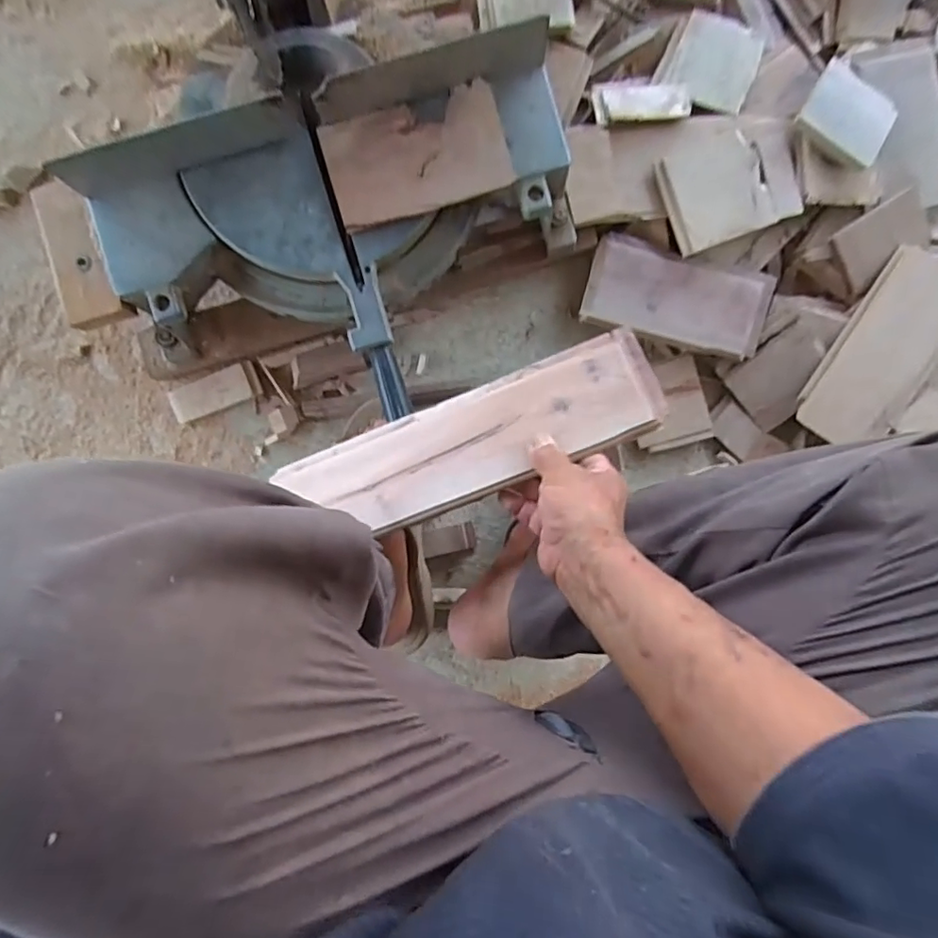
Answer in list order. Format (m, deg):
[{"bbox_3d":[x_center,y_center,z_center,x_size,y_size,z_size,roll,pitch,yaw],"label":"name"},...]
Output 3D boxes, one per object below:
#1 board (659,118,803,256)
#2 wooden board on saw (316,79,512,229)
[{"bbox_3d":[0.274,-0.297,0.586,0.141,0.018,0.108,-20,92,2],"label":"board"},{"bbox_3d":[-0.047,-0.287,0.518,0.161,0.010,0.093,-17,92,1],"label":"wooden board on saw"}]

